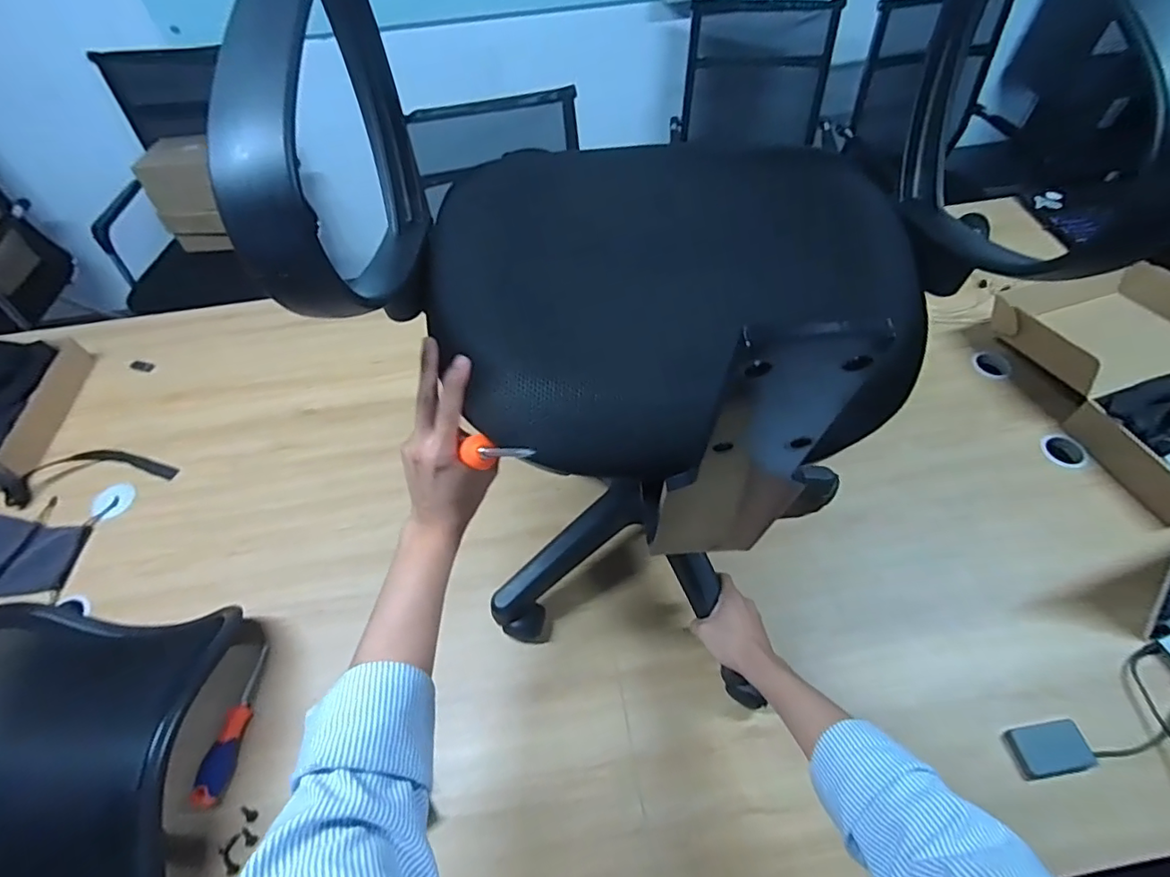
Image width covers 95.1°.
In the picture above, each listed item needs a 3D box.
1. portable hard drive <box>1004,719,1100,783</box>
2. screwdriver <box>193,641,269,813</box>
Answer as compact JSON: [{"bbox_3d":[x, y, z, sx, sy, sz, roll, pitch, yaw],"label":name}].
[{"bbox_3d":[0.555,0.370,0.638,0.085,0.020,0.052,-9,54,-4],"label":"portable hard drive"},{"bbox_3d":[-0.454,0.368,0.694,0.028,0.031,0.179,-2,54,2],"label":"screwdriver"}]

